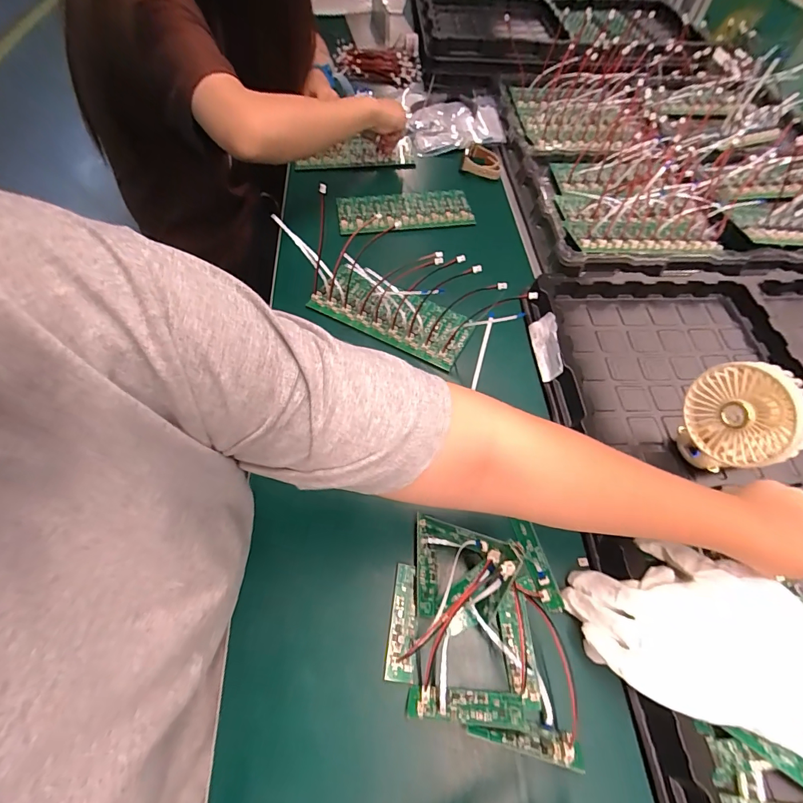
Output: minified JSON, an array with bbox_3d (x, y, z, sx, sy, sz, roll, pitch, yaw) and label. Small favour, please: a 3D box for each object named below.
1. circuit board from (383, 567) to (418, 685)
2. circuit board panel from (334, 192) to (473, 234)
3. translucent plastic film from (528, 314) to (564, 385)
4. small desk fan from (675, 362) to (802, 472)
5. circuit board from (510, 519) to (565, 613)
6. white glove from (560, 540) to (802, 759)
[{"bbox_3d":[0.003,0.178,0.327,0.023,0.011,0.083,11,59,-5],"label":"circuit board"},{"bbox_3d":[0.004,-0.283,0.596,0.192,0.016,0.078,-10,60,-7],"label":"circuit board panel"},{"bbox_3d":[0.166,-0.060,0.455,0.013,0.034,0.077,12,57,-24],"label":"translucent plastic film"},{"bbox_3d":[0.293,0.020,0.360,0.046,0.111,0.088,-13,60,-8],"label":"small desk fan"},{"bbox_3d":[0.118,0.143,0.351,0.018,0.007,0.073,-10,60,-6],"label":"circuit board"},{"bbox_3d":[0.227,0.174,0.310,0.186,0.041,0.118,16,60,9],"label":"white glove"}]

